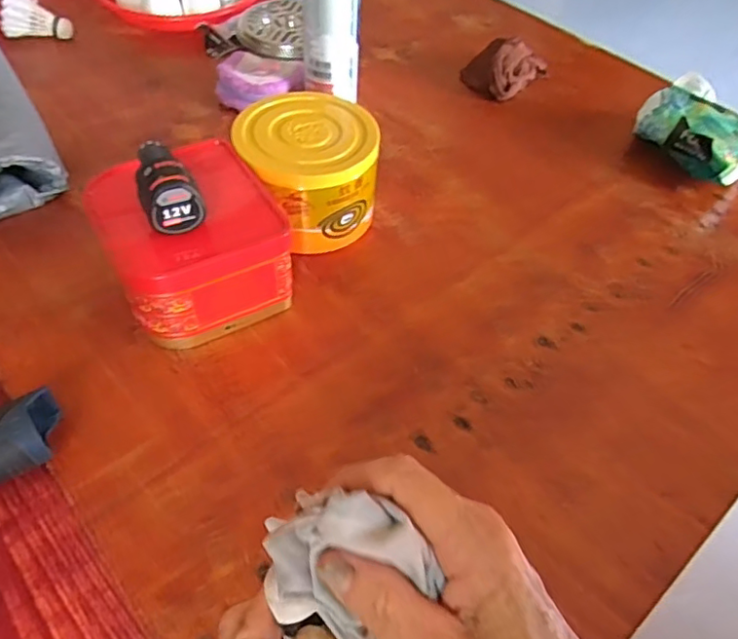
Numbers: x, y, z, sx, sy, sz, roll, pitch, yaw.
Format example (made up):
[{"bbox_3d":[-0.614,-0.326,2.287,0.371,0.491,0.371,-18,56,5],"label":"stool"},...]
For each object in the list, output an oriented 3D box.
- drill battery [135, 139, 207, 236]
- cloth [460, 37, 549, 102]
[{"bbox_3d":[-0.163,-0.110,0.470,0.041,0.037,0.085,-23,56,-21],"label":"drill battery"},{"bbox_3d":[0.185,-0.352,0.812,0.114,0.056,0.084,-34,61,-27],"label":"cloth"}]

